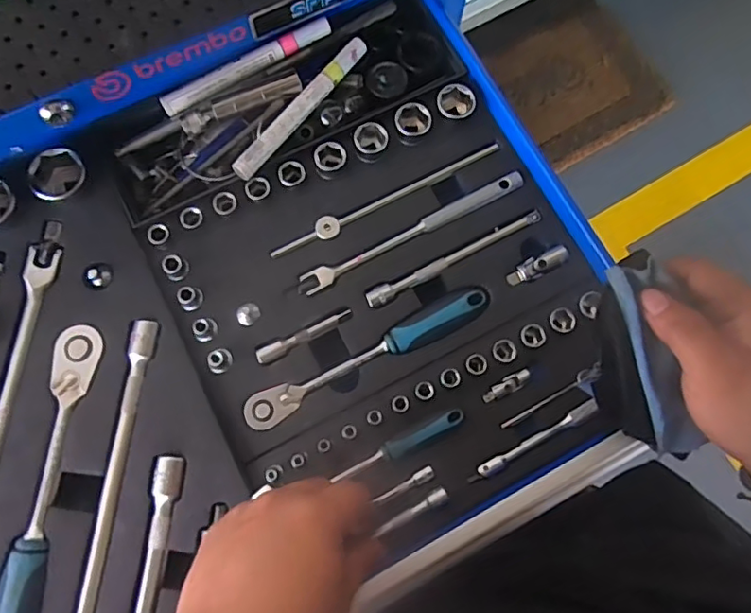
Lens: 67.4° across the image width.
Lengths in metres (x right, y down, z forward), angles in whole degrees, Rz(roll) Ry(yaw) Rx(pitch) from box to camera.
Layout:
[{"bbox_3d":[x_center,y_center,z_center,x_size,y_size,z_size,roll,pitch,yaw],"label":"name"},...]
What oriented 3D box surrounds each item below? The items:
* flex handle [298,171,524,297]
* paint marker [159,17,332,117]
[{"bbox_3d":[0.029,-0.057,0.420,0.182,0.008,0.016,-28,77,-7],"label":"flex handle"},{"bbox_3d":[-0.098,-0.184,0.432,0.139,0.018,0.013,-27,77,-7],"label":"paint marker"}]

